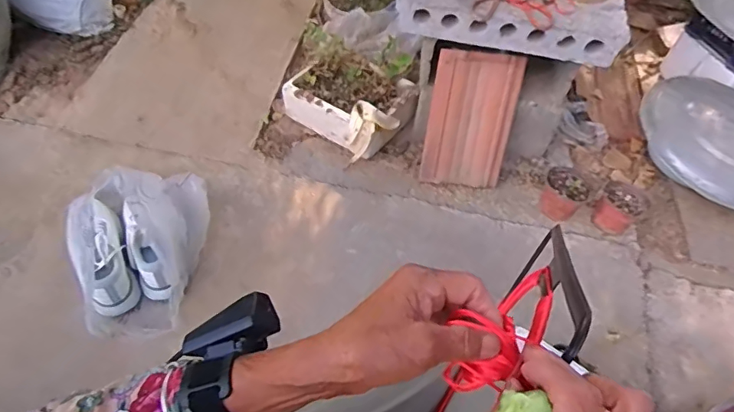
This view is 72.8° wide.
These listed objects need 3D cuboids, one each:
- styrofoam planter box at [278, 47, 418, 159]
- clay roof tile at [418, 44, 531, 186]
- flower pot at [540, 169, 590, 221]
[{"bbox_3d":[-0.044,-0.295,1.386,0.323,0.121,0.253,35,61,19],"label":"styrofoam planter box"},{"bbox_3d":[0.256,-0.208,1.236,0.202,0.336,0.026,6,28,-1],"label":"clay roof tile"},{"bbox_3d":[0.493,-0.023,1.268,0.109,0.088,0.122,33,60,18],"label":"flower pot"}]

